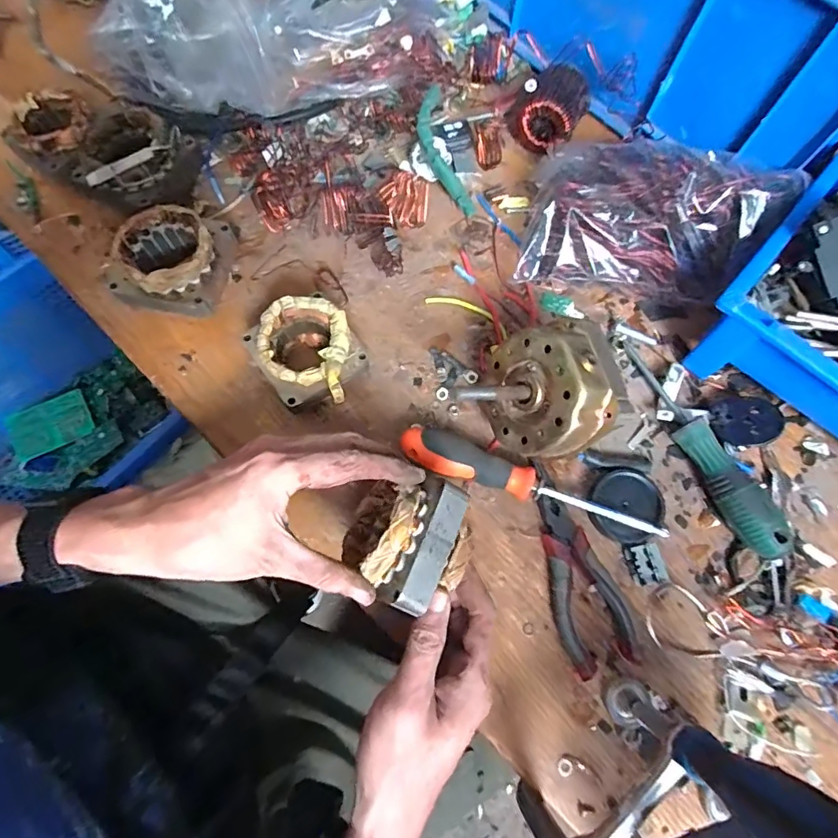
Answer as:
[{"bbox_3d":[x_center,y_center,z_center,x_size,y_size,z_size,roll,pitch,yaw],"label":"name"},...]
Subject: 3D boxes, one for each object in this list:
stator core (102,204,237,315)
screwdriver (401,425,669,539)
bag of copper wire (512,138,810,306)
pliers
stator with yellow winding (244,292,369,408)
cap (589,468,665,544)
[{"bbox_3d":[-0.201,-0.128,0.399,0.084,0.058,0.084,0,73,0],"label":"stator core"},{"bbox_3d":[0.080,0.054,0.367,0.196,0.031,0.028,23,70,5],"label":"screwdriver"},{"bbox_3d":[0.196,-0.174,0.421,0.202,0.073,0.124,9,71,2],"label":"bag of copper wire"},{"bbox_3d":[0.116,0.103,0.356,0.049,0.020,0.144,-7,71,-6],"label":"pliers"},{"bbox_3d":[-0.084,-0.045,0.382,0.074,0.057,0.092,-31,75,-11],"label":"stator with yellow winding"},{"bbox_3d":[0.156,0.065,0.371,0.057,0.019,0.050,-39,77,-16],"label":"cap"}]

